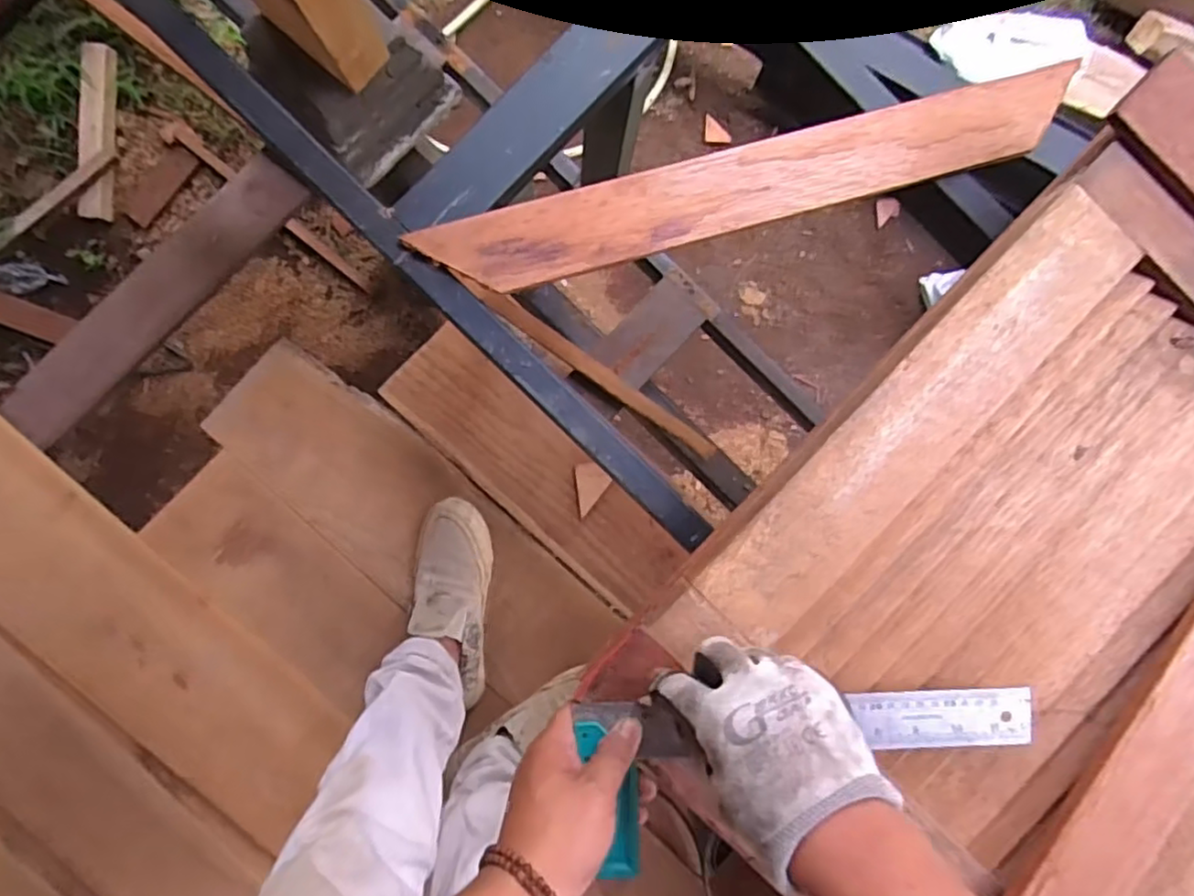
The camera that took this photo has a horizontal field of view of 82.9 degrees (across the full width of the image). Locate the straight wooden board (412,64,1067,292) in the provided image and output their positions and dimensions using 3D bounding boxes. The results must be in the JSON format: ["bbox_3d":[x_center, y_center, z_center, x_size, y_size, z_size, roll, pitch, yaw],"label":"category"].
[{"bbox_3d":[0.121,-0.208,0.547,0.518,0.011,0.061,-15,92,-1],"label":"straight wooden board"}]

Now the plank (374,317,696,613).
[{"bbox_3d":[-0.083,0.033,0.936,0.457,0.016,0.128,43,96,-1],"label":"plank"}]

